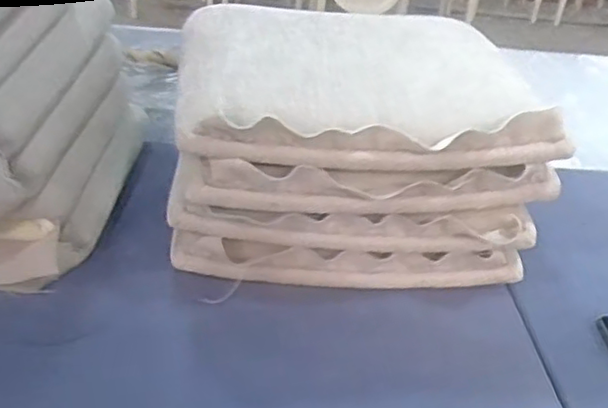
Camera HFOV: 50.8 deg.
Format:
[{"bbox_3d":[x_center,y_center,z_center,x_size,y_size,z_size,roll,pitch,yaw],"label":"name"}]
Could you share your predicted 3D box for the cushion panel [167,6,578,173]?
[{"bbox_3d":[0.062,-0.170,0.837,0.437,0.060,0.387,0,32,-10],"label":"cushion panel"}]

